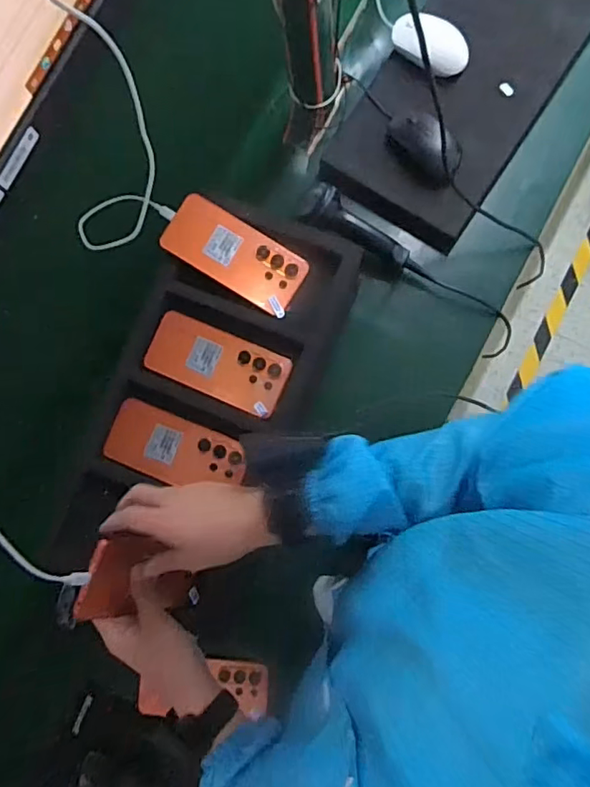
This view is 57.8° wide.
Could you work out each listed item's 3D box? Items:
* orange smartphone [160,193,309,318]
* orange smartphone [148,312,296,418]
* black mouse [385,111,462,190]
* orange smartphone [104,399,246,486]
[{"bbox_3d":[-0.070,-0.167,0.642,0.168,0.010,0.079,30,91,-3],"label":"orange smartphone"},{"bbox_3d":[-0.093,-0.035,0.643,0.170,0.009,0.082,22,86,7],"label":"orange smartphone"},{"bbox_3d":[0.176,-0.335,0.725,0.068,0.037,0.113,-40,82,0],"label":"black mouse"},{"bbox_3d":[-0.140,0.068,0.633,0.162,0.016,0.076,22,86,7],"label":"orange smartphone"}]

